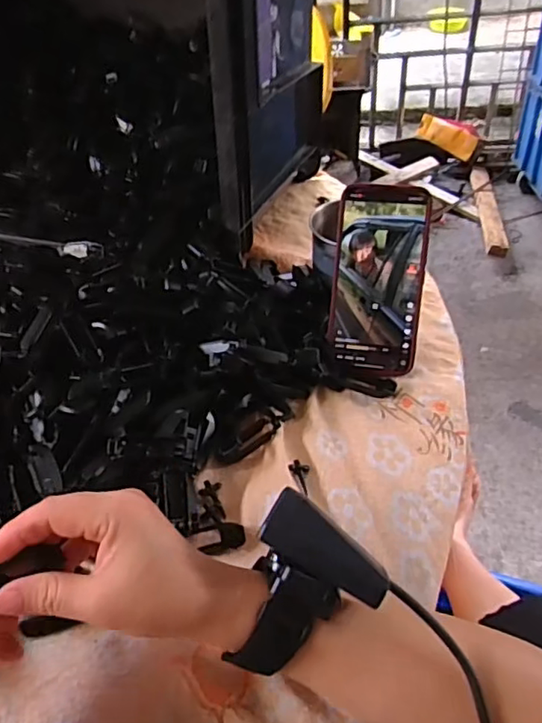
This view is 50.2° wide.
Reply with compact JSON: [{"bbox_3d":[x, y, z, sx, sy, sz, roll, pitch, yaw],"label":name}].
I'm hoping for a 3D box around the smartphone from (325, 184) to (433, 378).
[{"bbox_3d":[0.094,-0.070,0.506,0.077,0.162,0.006,6,7,8],"label":"smartphone"}]

